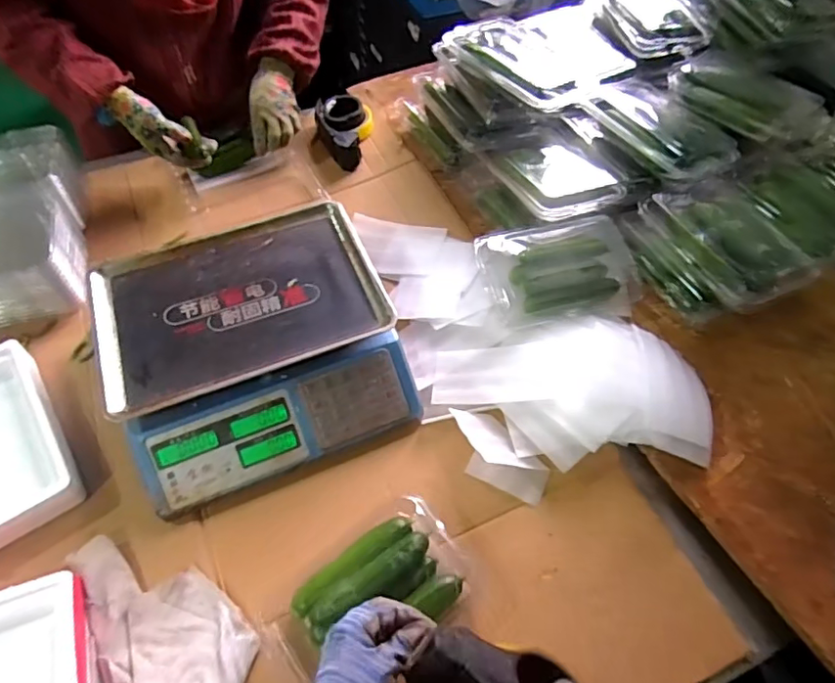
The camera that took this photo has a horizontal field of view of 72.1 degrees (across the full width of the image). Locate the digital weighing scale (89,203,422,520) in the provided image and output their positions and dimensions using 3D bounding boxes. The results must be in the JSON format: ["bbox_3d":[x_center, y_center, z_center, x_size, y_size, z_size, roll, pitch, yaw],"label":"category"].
[{"bbox_3d":[-0.204,0.001,0.722,0.325,0.107,0.323,-19,58,-14],"label":"digital weighing scale"}]

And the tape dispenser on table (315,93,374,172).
[{"bbox_3d":[-0.124,-0.372,1.011,0.099,0.050,0.154,-8,56,-7],"label":"tape dispenser on table"}]

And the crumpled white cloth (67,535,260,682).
[{"bbox_3d":[-0.250,0.287,0.567,0.145,0.019,0.234,-21,58,-15],"label":"crumpled white cloth"}]

